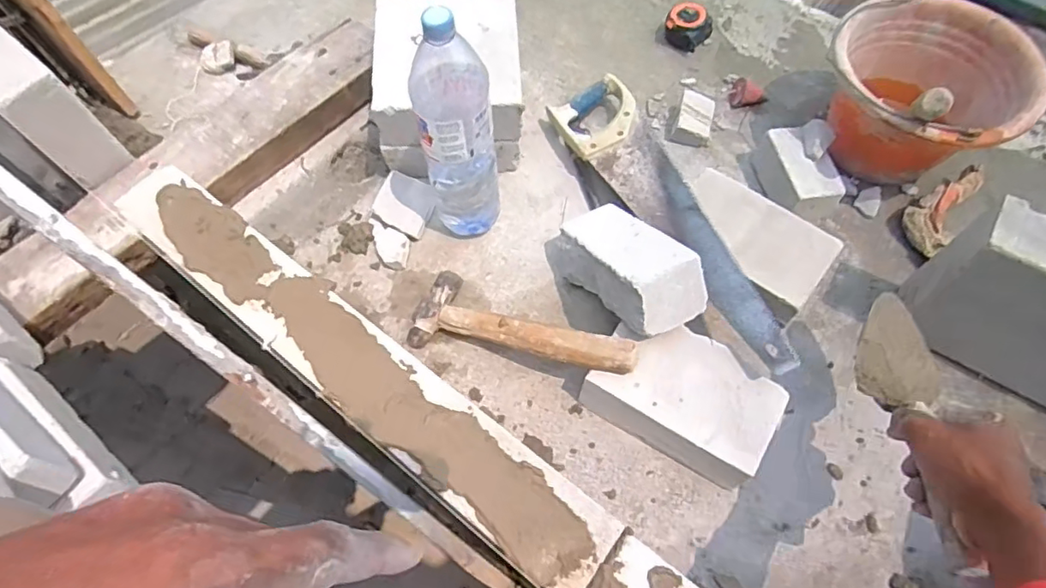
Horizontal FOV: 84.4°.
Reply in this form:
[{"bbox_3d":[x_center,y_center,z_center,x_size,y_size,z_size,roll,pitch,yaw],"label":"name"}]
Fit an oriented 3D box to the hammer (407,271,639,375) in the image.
[{"bbox_3d":[-0.003,0.044,0.688,0.283,0.030,0.101,13,63,28],"label":"hammer"}]

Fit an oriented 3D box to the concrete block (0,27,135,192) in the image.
[{"bbox_3d":[-0.662,-0.261,0.770,0.213,0.165,0.081,37,70,18],"label":"concrete block"}]

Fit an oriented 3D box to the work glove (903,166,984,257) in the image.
[{"bbox_3d":[0.582,-0.118,0.802,0.069,0.039,0.164,38,70,18],"label":"work glove"}]

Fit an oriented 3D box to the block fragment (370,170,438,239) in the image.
[{"bbox_3d":[-0.170,-0.126,0.829,0.077,0.039,0.076,23,66,12],"label":"block fragment"}]

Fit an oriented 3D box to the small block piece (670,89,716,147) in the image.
[{"bbox_3d":[0.263,-0.276,0.888,0.063,0.042,0.098,15,65,9],"label":"small block piece"}]

